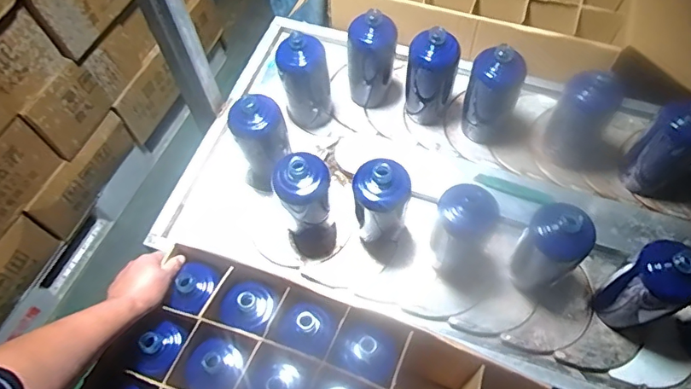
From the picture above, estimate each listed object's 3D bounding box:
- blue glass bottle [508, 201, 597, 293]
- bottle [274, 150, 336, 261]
[{"bbox_3d":[0.277,0.080,0.695,0.074,0.177,0.085,-38,67,-16],"label":"blue glass bottle"},{"bbox_3d":[-0.054,0.022,0.747,0.073,0.195,0.078,-1,63,2],"label":"bottle"}]

